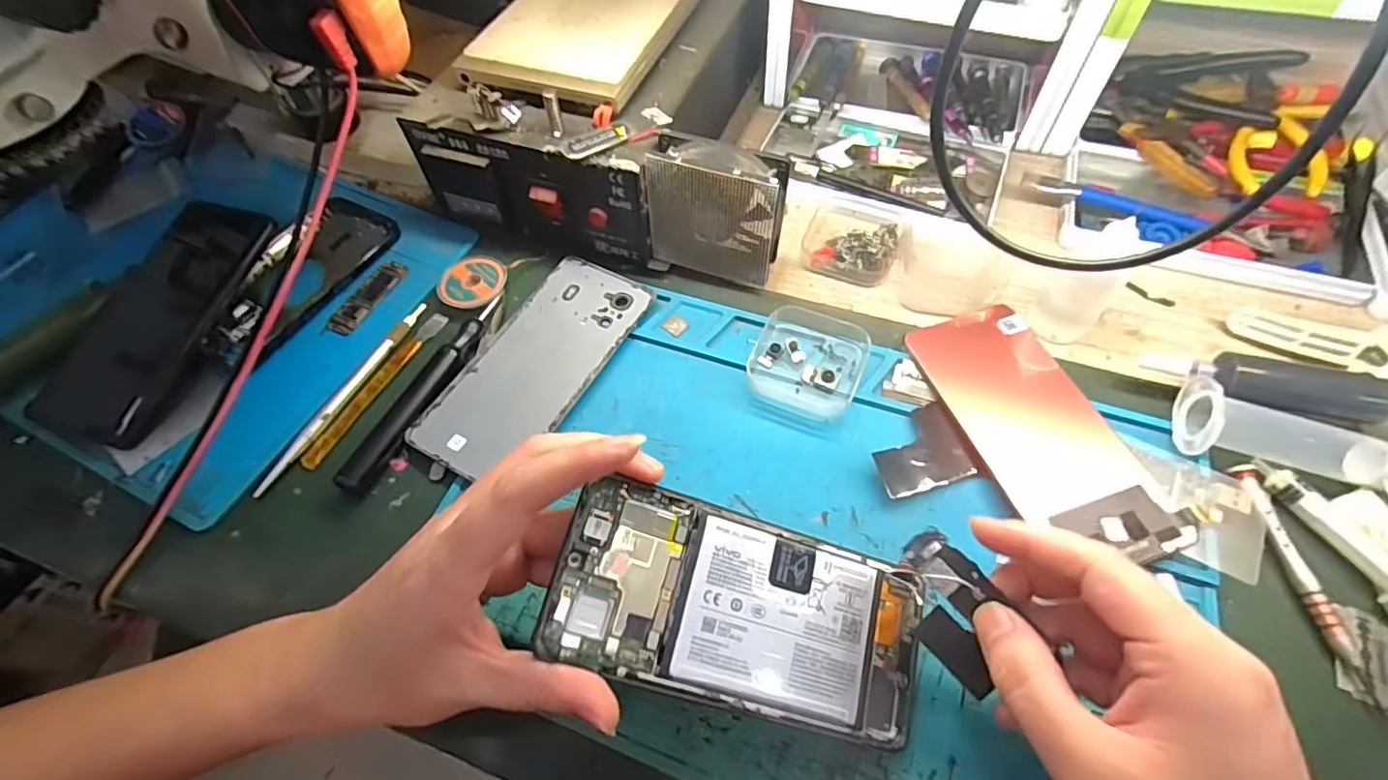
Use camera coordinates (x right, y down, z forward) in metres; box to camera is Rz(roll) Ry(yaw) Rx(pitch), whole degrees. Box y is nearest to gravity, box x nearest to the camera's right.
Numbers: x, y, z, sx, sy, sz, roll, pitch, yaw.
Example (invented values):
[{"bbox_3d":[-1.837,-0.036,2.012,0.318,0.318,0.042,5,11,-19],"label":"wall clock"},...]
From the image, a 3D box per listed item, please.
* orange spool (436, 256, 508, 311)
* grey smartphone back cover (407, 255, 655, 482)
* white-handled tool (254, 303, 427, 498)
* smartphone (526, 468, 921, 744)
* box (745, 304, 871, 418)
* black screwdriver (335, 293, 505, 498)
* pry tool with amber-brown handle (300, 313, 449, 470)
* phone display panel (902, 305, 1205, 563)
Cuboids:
[{"bbox_3d":[-0.148,-0.073,0.401,0.043,0.008,0.044,-2,59,3],"label":"orange spool"},{"bbox_3d":[-0.093,-0.017,0.361,0.070,0.007,0.157,26,64,18],"label":"grey smartphone back cover"},{"bbox_3d":[-0.213,0.000,0.364,0.010,0.005,0.145,21,62,15],"label":"white-handled tool"},{"bbox_3d":[0.023,0.092,0.248,0.158,0.005,0.072,21,69,-9],"label":"smartphone"},{"bbox_3d":[0.067,-0.018,0.349,0.062,0.020,0.060,20,62,15],"label":"box"},{"bbox_3d":[-0.157,-0.003,0.352,0.019,0.010,0.140,22,63,16],"label":"black screwdriver"},{"bbox_3d":[-0.196,-0.003,0.369,0.013,0.007,0.121,23,63,16],"label":"pry tool with amber-brown handle"},{"bbox_3d":[0.183,0.019,0.322,0.069,0.010,0.157,-17,59,-6],"label":"phone display panel"}]

